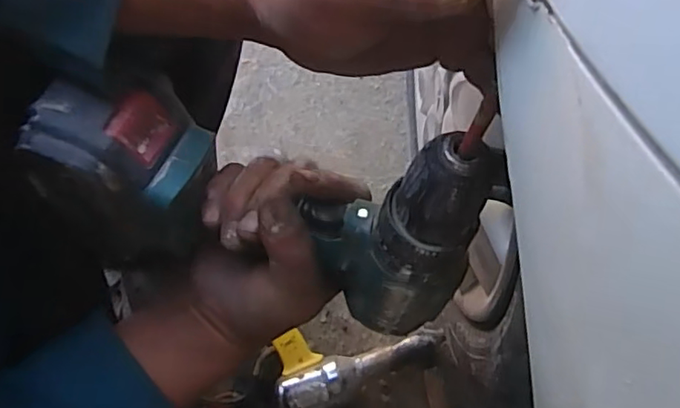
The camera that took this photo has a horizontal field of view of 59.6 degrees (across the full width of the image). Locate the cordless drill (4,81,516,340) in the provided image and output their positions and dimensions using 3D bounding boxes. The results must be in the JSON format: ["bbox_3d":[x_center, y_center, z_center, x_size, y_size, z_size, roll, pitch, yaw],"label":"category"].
[{"bbox_3d":[-0.042,0.000,0.314,0.234,0.131,0.086,9,72,14],"label":"cordless drill"}]

